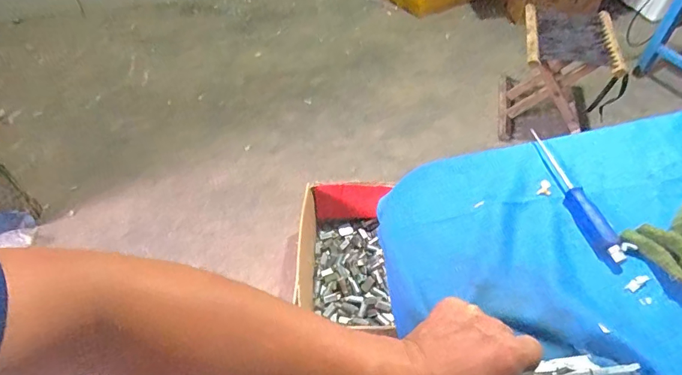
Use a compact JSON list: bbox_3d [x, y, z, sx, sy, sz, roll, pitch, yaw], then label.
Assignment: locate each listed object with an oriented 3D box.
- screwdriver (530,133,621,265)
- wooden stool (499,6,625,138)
[{"bbox_3d":[0.255,0.002,0.482,0.026,0.019,0.172,-9,51,-7],"label":"screwdriver"},{"bbox_3d":[0.700,-0.371,1.445,0.272,0.315,0.299,8,51,7],"label":"wooden stool"}]

